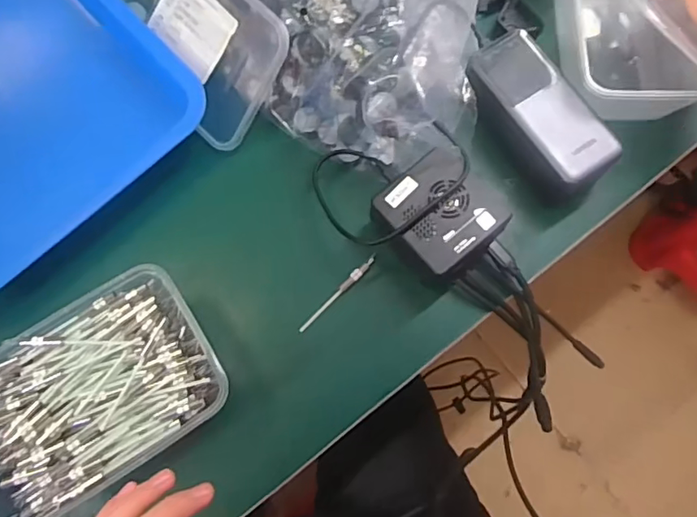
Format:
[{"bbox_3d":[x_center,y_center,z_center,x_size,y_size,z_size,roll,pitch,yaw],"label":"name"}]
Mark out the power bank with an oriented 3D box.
[{"bbox_3d":[0.150,-0.107,0.427,0.057,0.048,0.126,-31,77,-6],"label":"power bank"}]

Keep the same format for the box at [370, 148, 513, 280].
[{"bbox_3d":[0.066,-0.028,0.412,0.080,0.047,0.078,-40,78,-8],"label":"box"}]

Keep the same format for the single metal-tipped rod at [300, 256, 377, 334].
[{"bbox_3d":[-0.007,0.028,0.426,0.008,0.006,0.082,42,81,11],"label":"single metal-tipped rod"}]

